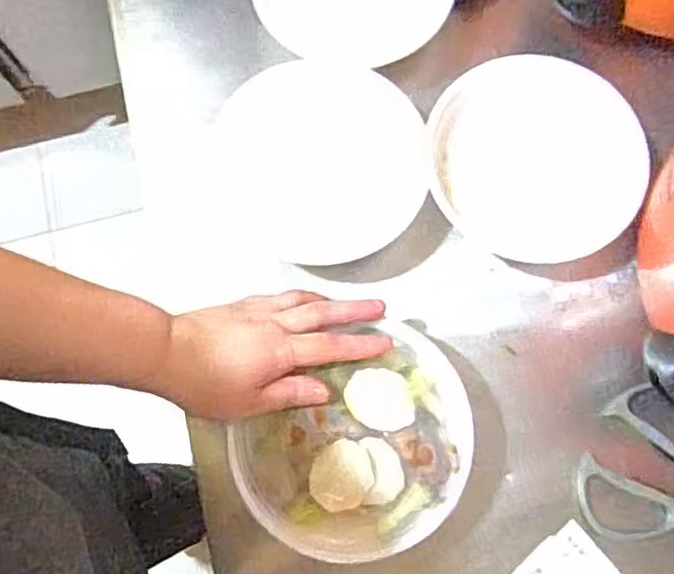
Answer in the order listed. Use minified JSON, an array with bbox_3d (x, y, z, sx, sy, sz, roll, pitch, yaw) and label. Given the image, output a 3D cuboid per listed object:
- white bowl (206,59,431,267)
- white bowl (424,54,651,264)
[{"bbox_3d":[-0.018,-0.095,0.530,0.169,0.054,0.150,7,78,1],"label":"white bowl"},{"bbox_3d":[0.150,-0.097,0.517,0.156,0.058,0.147,0,78,-1],"label":"white bowl"}]

